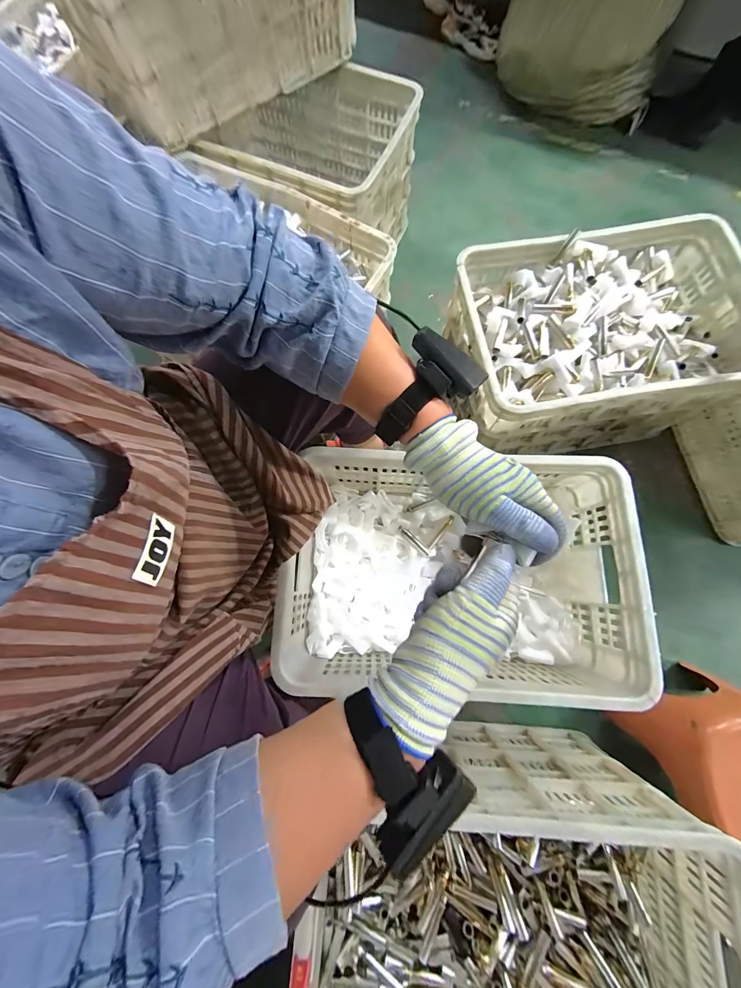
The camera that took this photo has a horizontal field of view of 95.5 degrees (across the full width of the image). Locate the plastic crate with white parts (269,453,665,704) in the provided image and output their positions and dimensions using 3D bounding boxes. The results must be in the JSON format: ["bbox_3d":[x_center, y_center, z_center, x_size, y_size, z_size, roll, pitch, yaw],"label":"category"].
[{"bbox_3d":[0.133,0.132,0.600,0.527,0.224,0.351,3,77,1],"label":"plastic crate with white parts"}]

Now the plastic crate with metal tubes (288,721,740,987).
[{"bbox_3d":[0.178,0.584,0.474,0.518,0.278,0.344,4,77,2],"label":"plastic crate with metal tubes"}]

